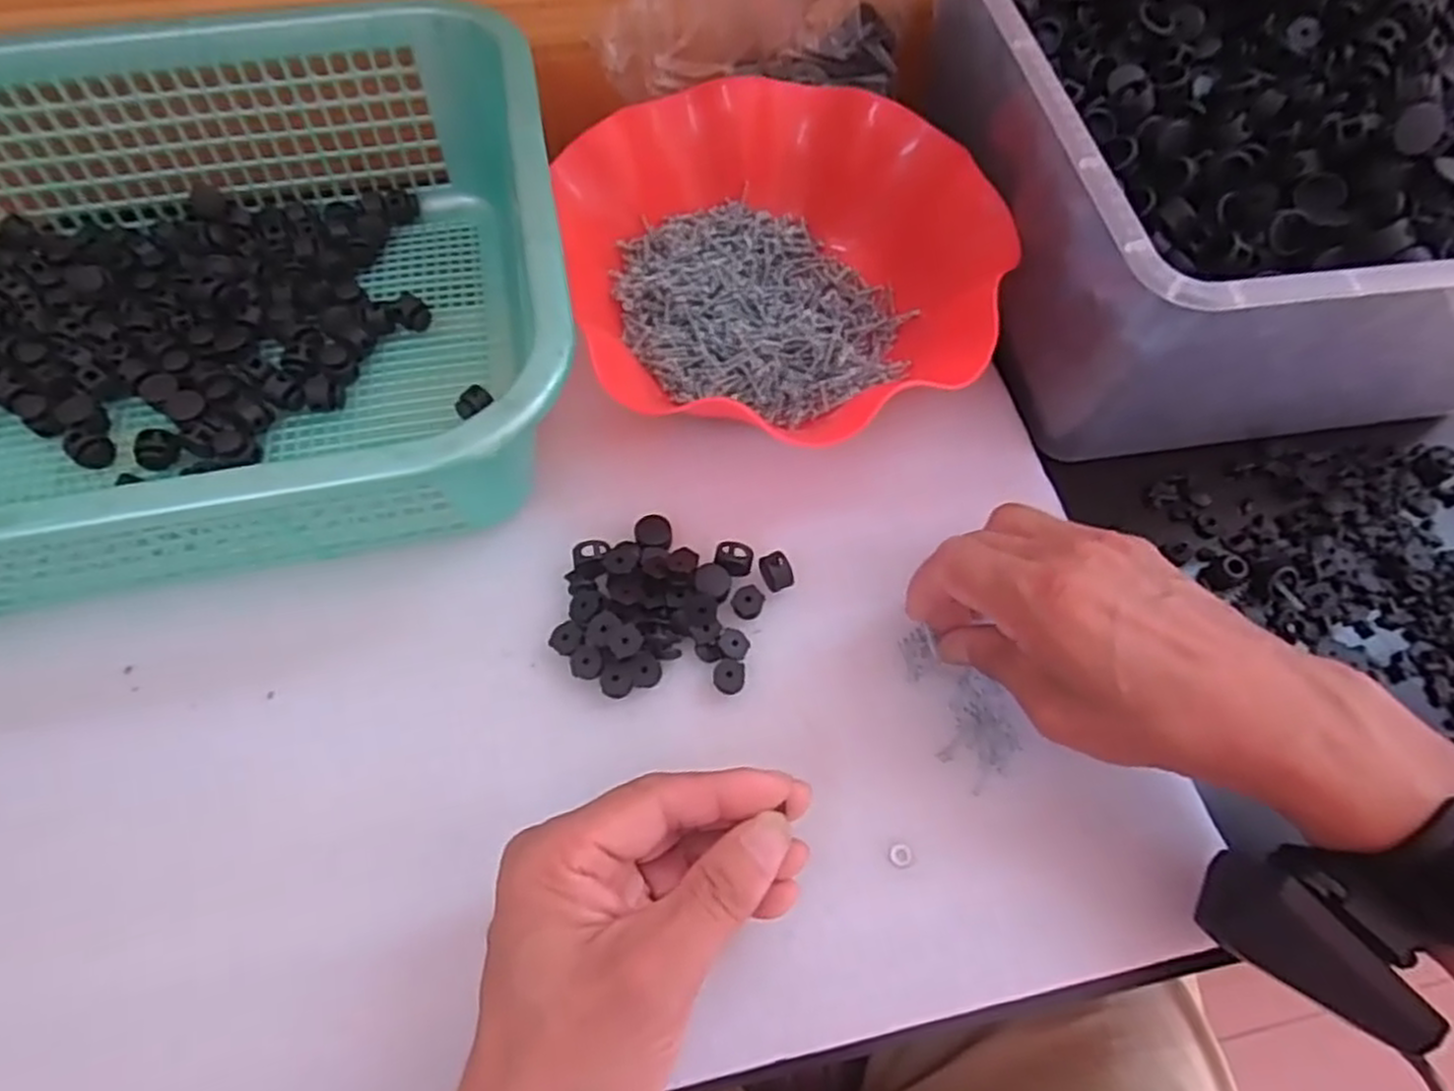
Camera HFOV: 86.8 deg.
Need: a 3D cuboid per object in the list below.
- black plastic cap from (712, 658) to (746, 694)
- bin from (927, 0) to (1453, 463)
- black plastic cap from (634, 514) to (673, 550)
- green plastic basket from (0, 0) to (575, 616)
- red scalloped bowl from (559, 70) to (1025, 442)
[{"bbox_3d":[0.001,0.055,0.325,0.013,0.007,0.013,1,64,-3],"label":"black plastic cap"},{"bbox_3d":[0.260,-0.203,0.386,0.288,0.155,0.293,-7,64,-6],"label":"bin"},{"bbox_3d":[-0.034,-0.006,0.355,0.016,0.004,0.017,1,64,-3],"label":"black plastic cap"},{"bbox_3d":[-0.270,-0.113,0.347,0.384,0.099,0.295,-11,65,-8],"label":"green plastic basket"},{"bbox_3d":[0.024,-0.149,0.393,0.201,0.067,0.199,1,64,-3],"label":"red scalloped bowl"}]

